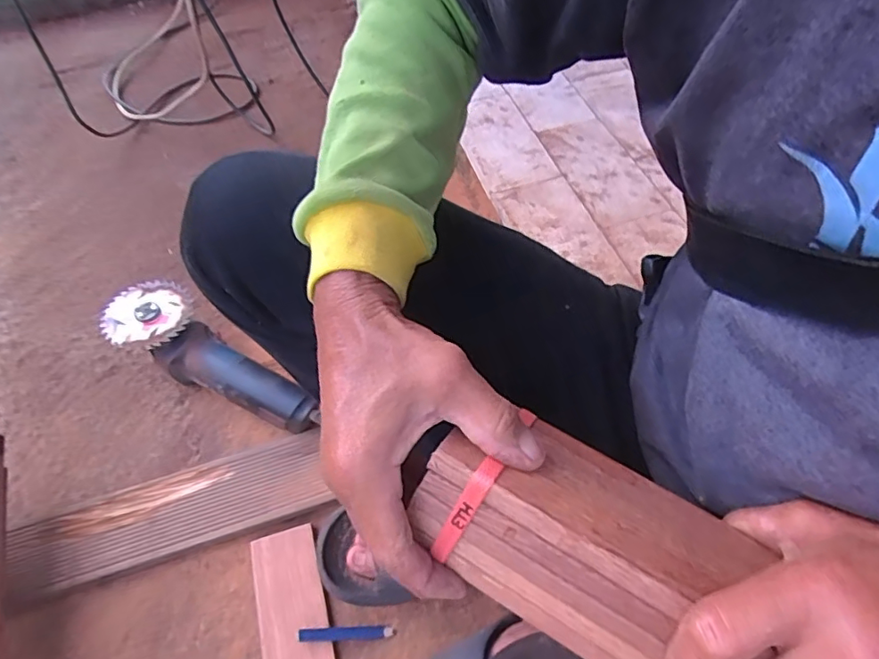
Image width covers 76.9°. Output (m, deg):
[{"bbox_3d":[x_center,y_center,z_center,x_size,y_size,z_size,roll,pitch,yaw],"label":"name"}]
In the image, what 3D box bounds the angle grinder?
[{"bbox_3d":[-0.281,0.049,0.674,0.281,0.102,0.102,33,63,23],"label":"angle grinder"}]

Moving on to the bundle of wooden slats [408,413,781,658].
[{"bbox_3d":[0.201,0.162,0.198,0.460,0.048,0.085,29,61,16],"label":"bundle of wooden slats"}]

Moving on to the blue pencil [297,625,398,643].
[{"bbox_3d":[-0.090,0.295,0.538,0.092,0.007,0.013,4,54,-12],"label":"blue pencil"}]

